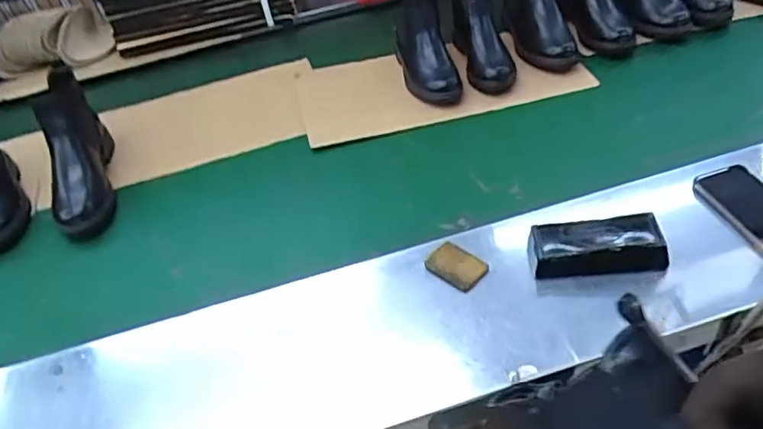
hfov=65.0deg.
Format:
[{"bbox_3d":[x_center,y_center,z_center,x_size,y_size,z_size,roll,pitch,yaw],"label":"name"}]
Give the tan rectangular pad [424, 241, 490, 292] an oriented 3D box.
[{"bbox_3d":[0.095,0.066,0.771,0.072,0.007,0.051,29,66,25],"label":"tan rectangular pad"}]

